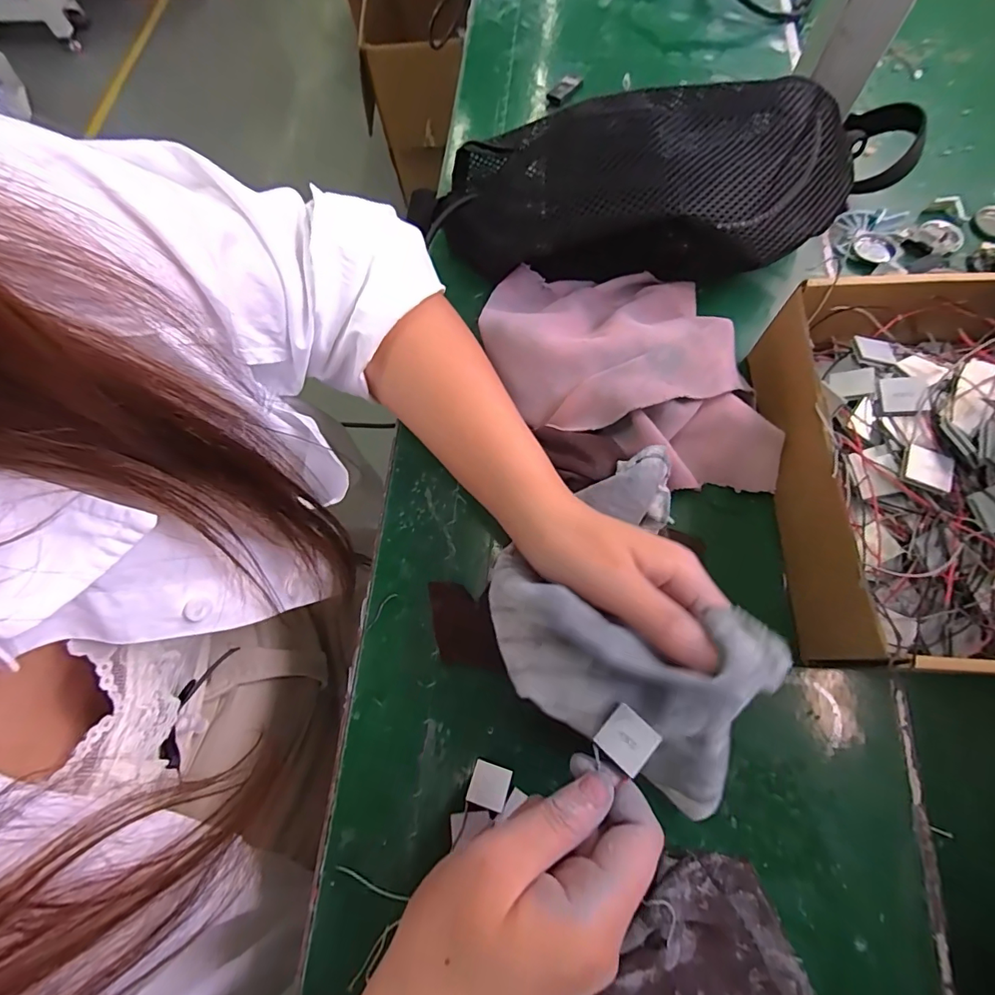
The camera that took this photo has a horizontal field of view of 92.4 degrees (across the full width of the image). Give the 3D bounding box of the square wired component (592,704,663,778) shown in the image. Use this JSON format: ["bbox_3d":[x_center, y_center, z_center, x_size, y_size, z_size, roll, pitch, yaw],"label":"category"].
[{"bbox_3d":[0.052,0.098,0.194,0.020,0.006,0.022,40,76,14],"label":"square wired component"}]

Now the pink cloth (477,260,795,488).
[{"bbox_3d":[0.075,-0.086,0.299,0.169,0.044,0.163,-1,70,1],"label":"pink cloth"}]

